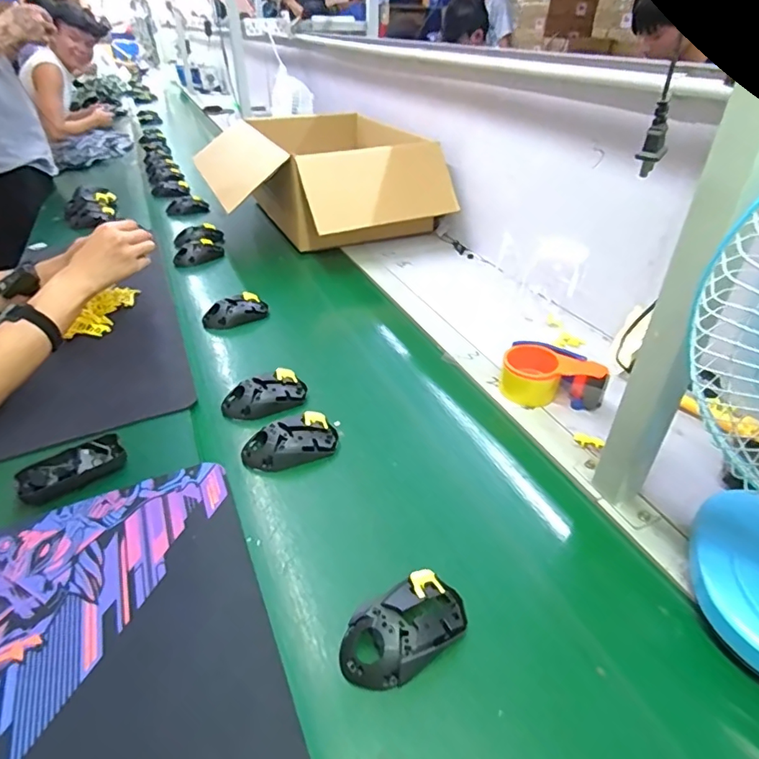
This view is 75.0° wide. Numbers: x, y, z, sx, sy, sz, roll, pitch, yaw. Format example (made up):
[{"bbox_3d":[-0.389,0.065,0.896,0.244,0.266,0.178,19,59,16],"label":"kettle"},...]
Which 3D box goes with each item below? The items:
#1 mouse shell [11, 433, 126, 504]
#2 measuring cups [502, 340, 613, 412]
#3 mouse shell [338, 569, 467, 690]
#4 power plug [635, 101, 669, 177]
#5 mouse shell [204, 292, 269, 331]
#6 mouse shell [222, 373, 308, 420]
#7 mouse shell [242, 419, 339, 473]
[{"bbox_3d":[-0.350,0.104,0.568,0.106,0.025,0.053,-22,42,-29],"label":"mouse shell"},{"bbox_3d":[0.246,-0.004,0.704,0.139,0.058,0.081,12,37,13],"label":"measuring cups"},{"bbox_3d":[0.021,0.213,0.426,0.117,0.033,0.064,-19,41,-26],"label":"mouse shell"},{"bbox_3d":[0.216,-0.187,0.387,0.014,0.051,0.018,-26,45,-33],"label":"power plug"},{"bbox_3d":[-0.258,-0.124,0.893,0.117,0.039,0.059,-24,43,-31],"label":"mouse shell"},{"bbox_3d":[-0.161,0.020,0.693,0.115,0.034,0.062,-12,38,-18],"label":"mouse shell"},{"bbox_3d":[-0.108,0.080,0.612,0.114,0.037,0.055,-15,39,-22],"label":"mouse shell"}]

